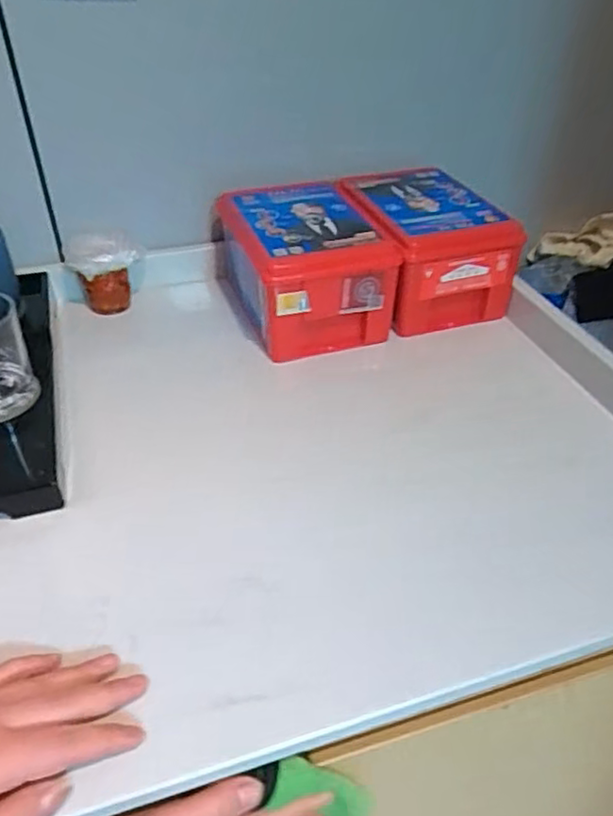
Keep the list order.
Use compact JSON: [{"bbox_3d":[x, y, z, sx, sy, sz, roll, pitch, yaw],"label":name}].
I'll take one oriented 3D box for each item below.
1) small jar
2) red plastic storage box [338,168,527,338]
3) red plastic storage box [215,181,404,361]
[{"bbox_3d":[-0.228,-0.157,0.722,0.070,0.085,0.066,0,39,0],"label":"small jar"},{"bbox_3d":[0.141,-0.203,0.784,0.157,0.107,0.245,-11,40,-12],"label":"red plastic storage box"},{"bbox_3d":[-0.008,-0.167,0.725,0.152,0.107,0.229,-14,41,-16],"label":"red plastic storage box"}]

